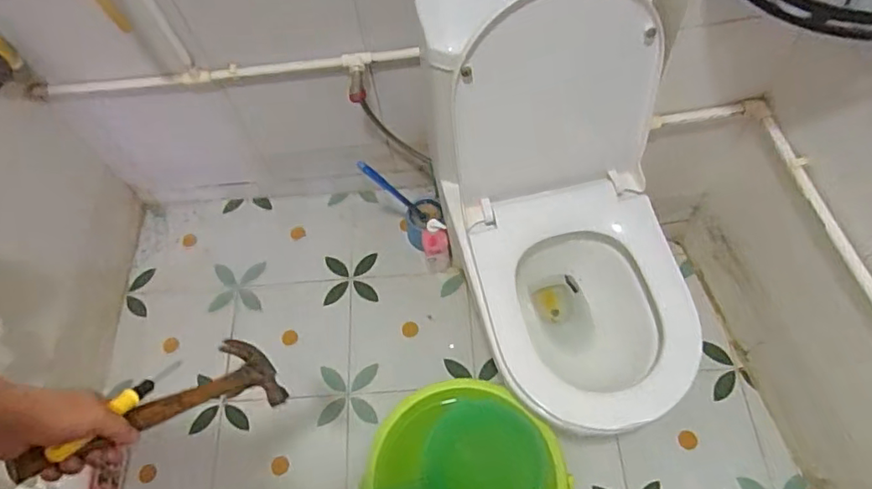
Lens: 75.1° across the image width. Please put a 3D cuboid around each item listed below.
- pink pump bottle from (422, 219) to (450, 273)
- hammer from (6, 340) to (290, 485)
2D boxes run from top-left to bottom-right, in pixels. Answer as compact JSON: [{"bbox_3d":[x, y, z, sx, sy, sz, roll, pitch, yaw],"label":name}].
[{"bbox_3d":[0.000,0.009,1.379,0.063,0.188,0.048,-5,61,3],"label":"pink pump bottle"},{"bbox_3d":[-0.287,0.170,0.598,0.091,0.278,0.038,38,113,22],"label":"hammer"}]

